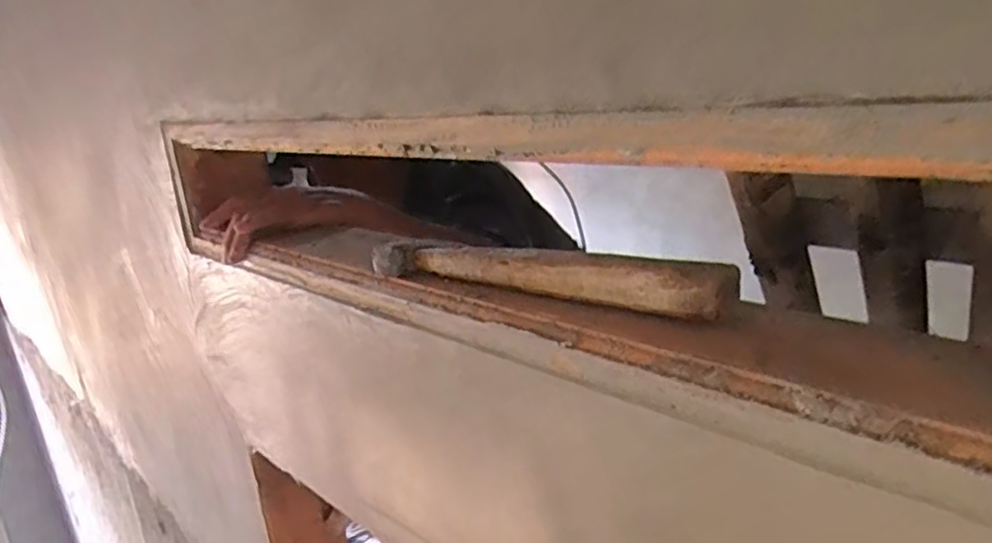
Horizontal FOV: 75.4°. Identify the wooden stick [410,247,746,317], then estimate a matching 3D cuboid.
[{"bbox_3d":[0.035,-0.001,0.417,0.231,0.028,0.029,7,21,35],"label":"wooden stick"}]

